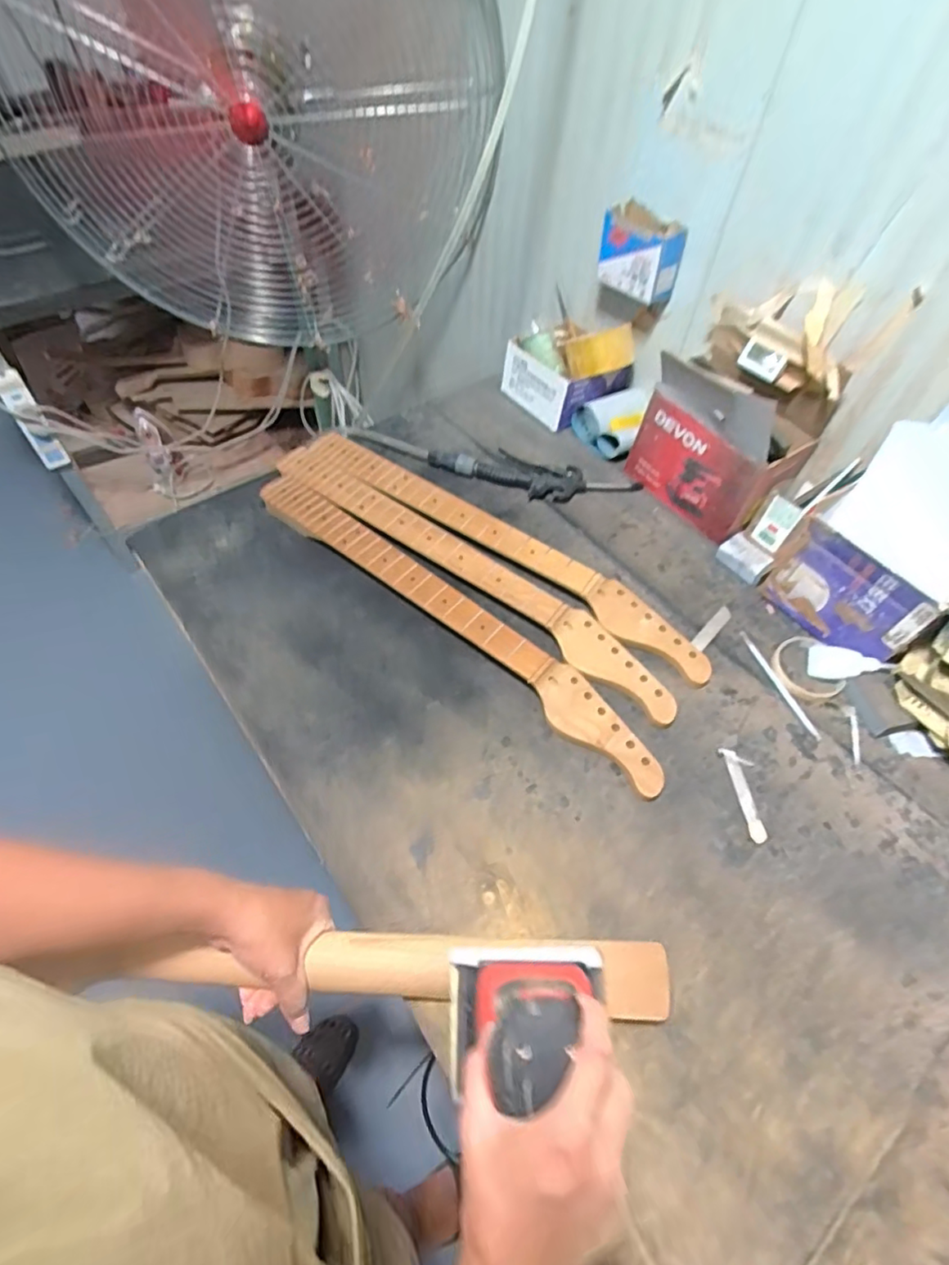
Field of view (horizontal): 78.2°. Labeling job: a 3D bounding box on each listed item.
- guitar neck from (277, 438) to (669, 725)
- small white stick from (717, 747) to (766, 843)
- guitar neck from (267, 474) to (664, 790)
[{"bbox_3d":[-0.013,-0.086,0.783,0.634,0.024,0.069,33,60,17],"label":"guitar neck"},{"bbox_3d":[0.300,0.177,0.640,0.031,0.005,0.103,-3,57,-6],"label":"small white stick"},{"bbox_3d":[-0.031,-0.027,0.743,0.633,0.027,0.075,36,61,18],"label":"guitar neck"}]

